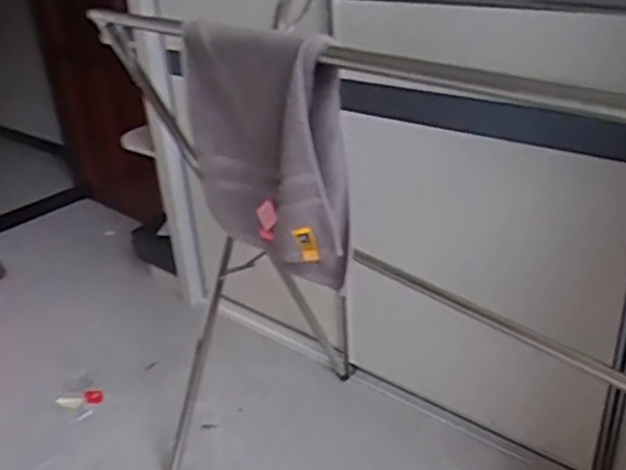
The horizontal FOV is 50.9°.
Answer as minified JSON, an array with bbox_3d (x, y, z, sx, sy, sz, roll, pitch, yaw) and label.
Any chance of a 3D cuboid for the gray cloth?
[{"bbox_3d":[-0.069,-0.124,1.008,0.103,0.362,0.318,-23,33,-30],"label":"gray cloth"}]

